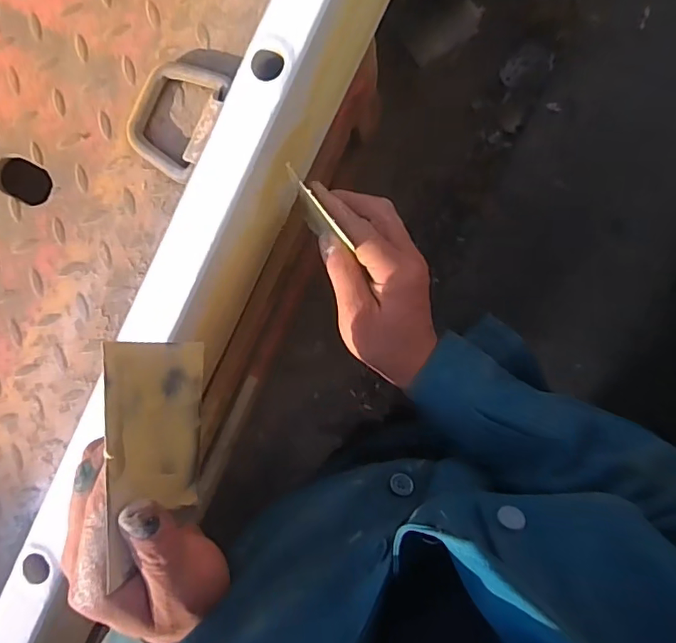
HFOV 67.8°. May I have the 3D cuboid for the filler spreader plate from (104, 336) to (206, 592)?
[{"bbox_3d":[-0.096,0.064,0.271,0.004,0.072,0.121,11,106,19],"label":"filler spreader plate"}]

